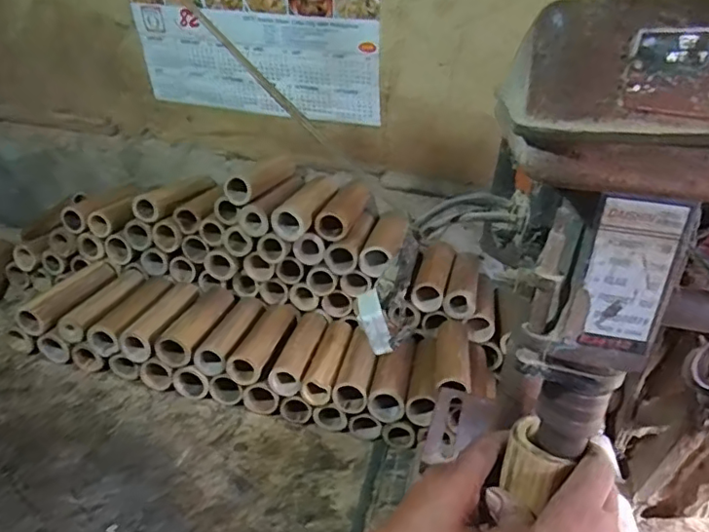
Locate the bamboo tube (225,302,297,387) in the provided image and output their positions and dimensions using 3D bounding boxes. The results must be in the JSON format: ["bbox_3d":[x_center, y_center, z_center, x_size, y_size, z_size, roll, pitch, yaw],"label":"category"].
[{"bbox_3d":[-0.145,0.123,0.920,0.056,0.046,0.178,11,28,12],"label":"bamboo tube"}]

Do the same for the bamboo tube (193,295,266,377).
[{"bbox_3d":[-0.199,0.109,0.939,0.061,0.045,0.183,11,28,12],"label":"bamboo tube"}]

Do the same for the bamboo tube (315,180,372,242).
[{"bbox_3d":[-0.013,-0.101,0.978,0.054,0.057,0.170,13,28,14],"label":"bamboo tube"}]

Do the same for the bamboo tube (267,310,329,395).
[{"bbox_3d":[-0.084,0.140,0.922,0.051,0.042,0.180,11,28,11],"label":"bamboo tube"}]

